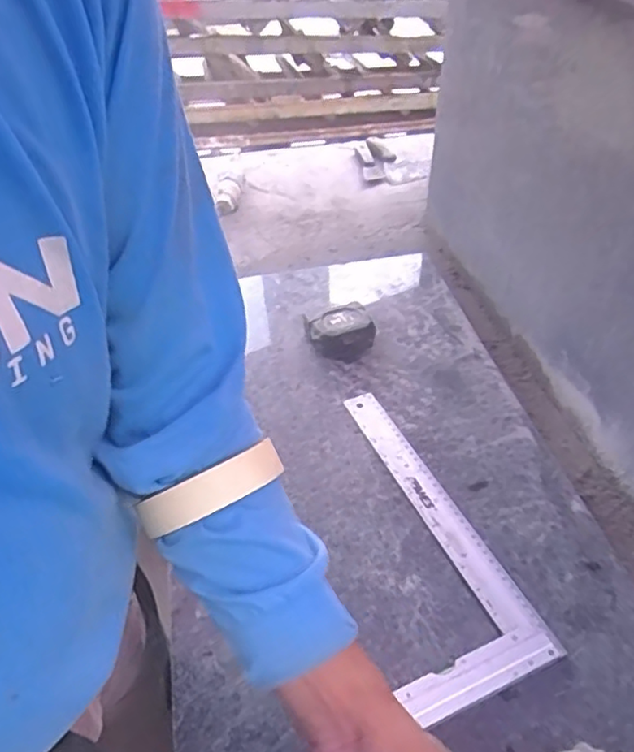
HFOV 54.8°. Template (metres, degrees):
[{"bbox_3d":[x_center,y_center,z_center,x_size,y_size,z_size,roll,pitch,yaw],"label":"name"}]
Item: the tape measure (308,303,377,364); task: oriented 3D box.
[{"bbox_3d":[0.034,-0.058,0.821,0.077,0.045,0.073,-28,49,-26],"label":"tape measure"}]

